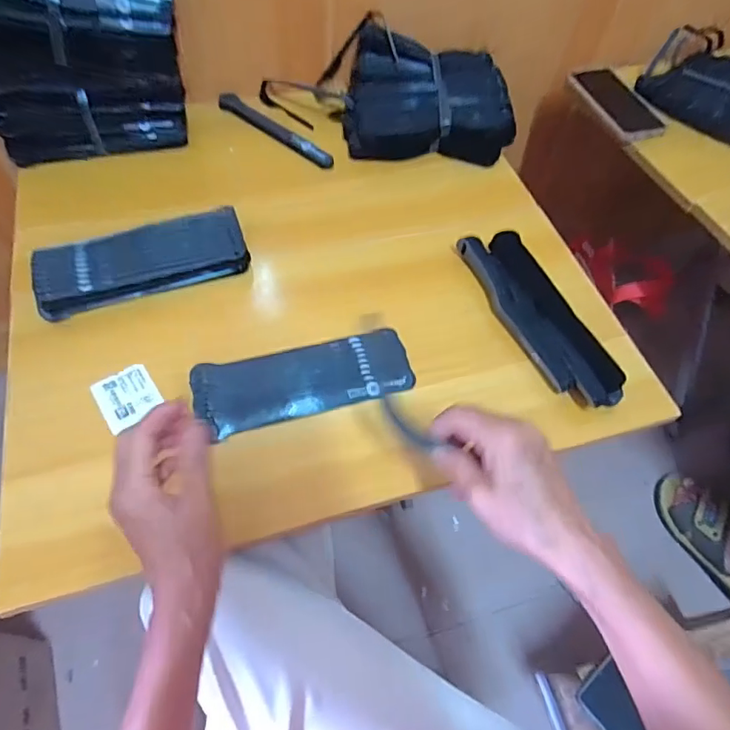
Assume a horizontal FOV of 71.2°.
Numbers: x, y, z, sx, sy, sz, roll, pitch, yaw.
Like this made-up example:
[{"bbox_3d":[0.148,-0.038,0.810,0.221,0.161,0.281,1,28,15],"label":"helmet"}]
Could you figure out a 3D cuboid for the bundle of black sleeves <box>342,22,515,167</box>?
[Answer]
[{"bbox_3d":[0.085,-0.353,0.674,0.212,0.069,0.179,5,59,-2],"label":"bundle of black sleeves"}]

